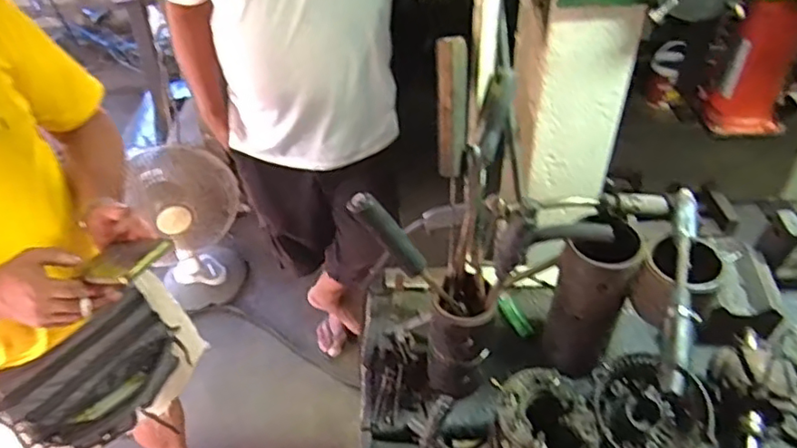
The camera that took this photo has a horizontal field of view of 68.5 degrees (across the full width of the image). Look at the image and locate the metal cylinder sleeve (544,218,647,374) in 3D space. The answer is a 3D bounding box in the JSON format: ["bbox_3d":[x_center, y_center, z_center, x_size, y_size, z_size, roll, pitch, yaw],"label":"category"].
[{"bbox_3d":[0.242,0.107,0.758,0.091,0.209,0.075,17,47,20],"label":"metal cylinder sleeve"}]

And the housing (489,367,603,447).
[{"bbox_3d":[0.169,0.263,0.708,0.111,0.138,0.115,-2,43,2],"label":"housing"}]

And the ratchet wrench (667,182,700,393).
[{"bbox_3d":[0.312,0.061,0.640,0.024,0.031,0.279,12,45,16],"label":"ratchet wrench"}]

